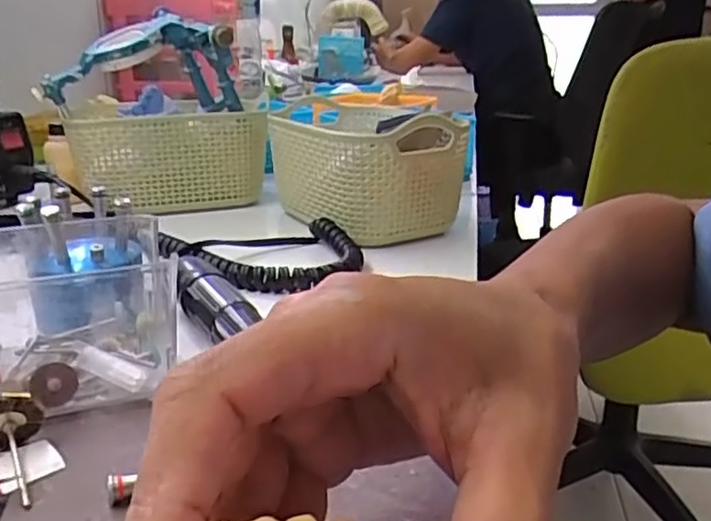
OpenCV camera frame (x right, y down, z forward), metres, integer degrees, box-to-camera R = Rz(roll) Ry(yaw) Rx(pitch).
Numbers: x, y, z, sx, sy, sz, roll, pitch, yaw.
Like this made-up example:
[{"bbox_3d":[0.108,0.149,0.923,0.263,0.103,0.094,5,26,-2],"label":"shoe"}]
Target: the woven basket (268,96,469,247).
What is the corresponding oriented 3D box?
[{"bbox_3d":[0.002,-0.076,0.518,0.091,0.087,0.136,-17,26,-38],"label":"woven basket"}]

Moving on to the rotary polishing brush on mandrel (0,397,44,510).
[{"bbox_3d":[-0.121,0.066,0.237,0.023,0.021,0.041,-12,23,-29],"label":"rotary polishing brush on mandrel"}]

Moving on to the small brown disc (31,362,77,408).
[{"bbox_3d":[-0.123,0.050,0.273,0.017,0.017,0.004,5,-10,-10],"label":"small brown disc"}]

